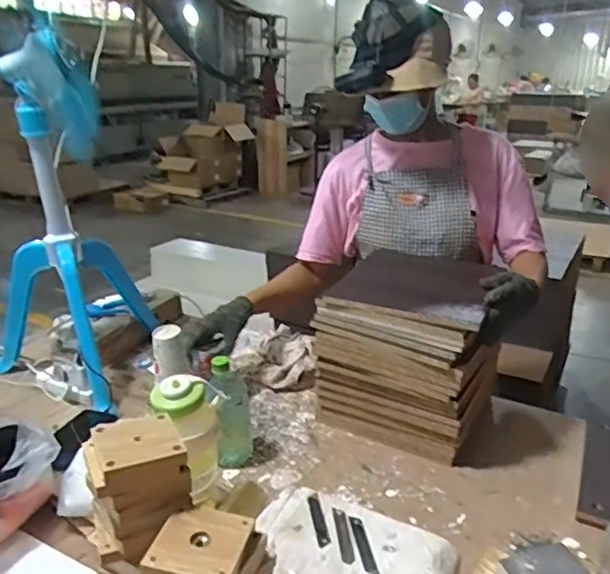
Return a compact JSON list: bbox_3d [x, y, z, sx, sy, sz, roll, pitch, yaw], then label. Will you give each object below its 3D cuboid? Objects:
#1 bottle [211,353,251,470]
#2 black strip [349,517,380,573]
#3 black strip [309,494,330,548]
[{"bbox_3d":[-0.129,0.222,1.029,0.064,0.193,0.054,1,19,-3],"label":"bottle"},{"bbox_3d":[0.077,0.337,0.763,0.018,0.005,0.097,-2,20,-10],"label":"black strip"},{"bbox_3d":[0.018,0.320,0.803,0.017,0.007,0.094,-2,20,-10],"label":"black strip"}]

